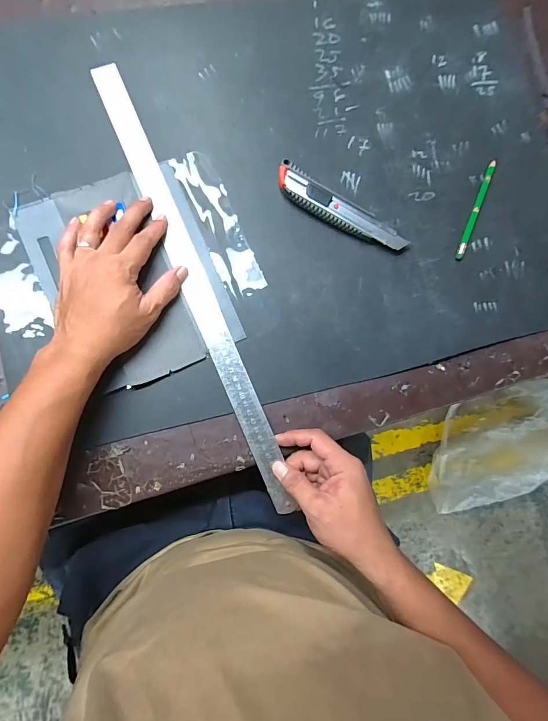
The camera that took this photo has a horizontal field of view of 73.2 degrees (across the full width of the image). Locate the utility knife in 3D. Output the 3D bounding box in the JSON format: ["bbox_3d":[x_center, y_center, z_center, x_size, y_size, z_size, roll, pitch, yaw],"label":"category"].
[{"bbox_3d":[0.075,-0.171,0.421,0.161,0.019,0.033,30,82,-3],"label":"utility knife"}]

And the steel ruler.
[{"bbox_3d":[-0.085,-0.084,0.403,0.032,0.004,0.518,-22,87,-8],"label":"steel ruler"}]

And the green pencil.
[{"bbox_3d":[0.244,-0.183,0.442,0.009,0.006,0.138,25,82,-4],"label":"green pencil"}]

